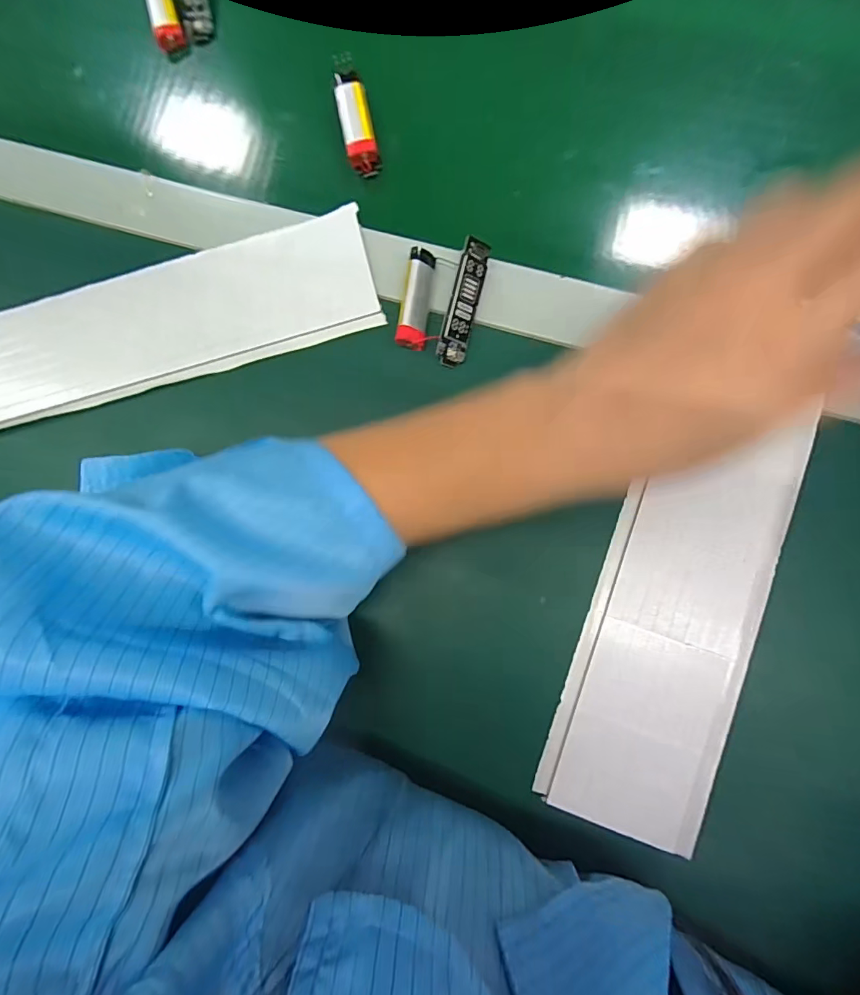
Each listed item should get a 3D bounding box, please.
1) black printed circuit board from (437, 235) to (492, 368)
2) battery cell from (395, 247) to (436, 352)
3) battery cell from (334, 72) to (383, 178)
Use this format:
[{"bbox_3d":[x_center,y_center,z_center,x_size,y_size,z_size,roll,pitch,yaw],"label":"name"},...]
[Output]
[{"bbox_3d":[0.019,-0.108,0.252,0.015,0.010,0.067,14,86,5],"label":"black printed circuit board"},{"bbox_3d":[-0.007,-0.113,0.259,0.014,0.010,0.058,8,86,5],"label":"battery cell"},{"bbox_3d":[-0.045,-0.231,0.282,0.019,0.015,0.058,-13,85,3],"label":"battery cell"}]

